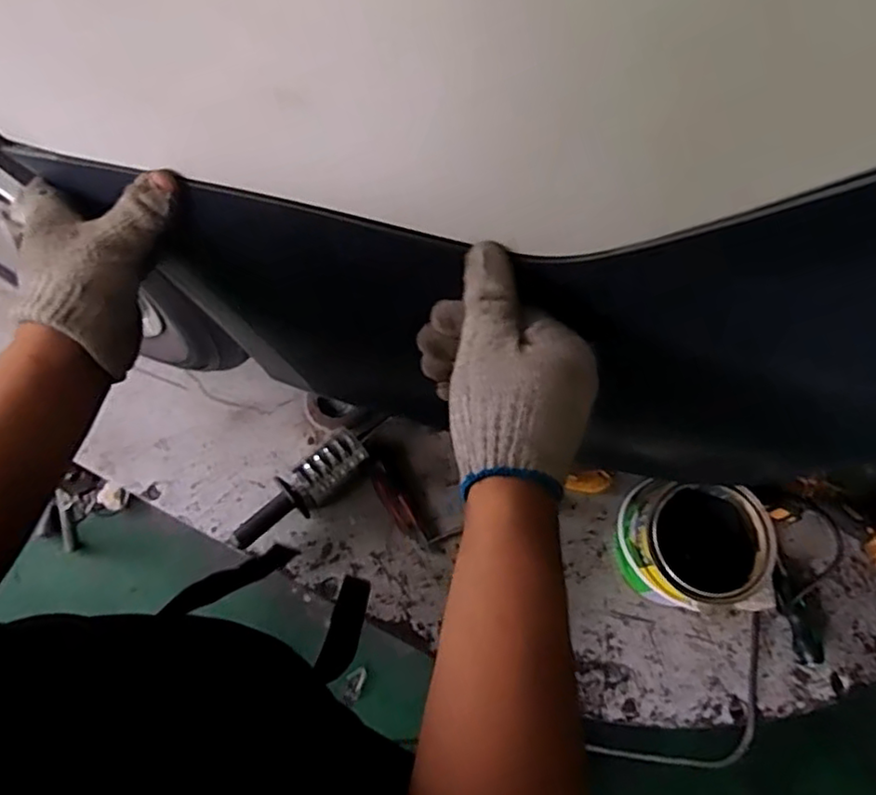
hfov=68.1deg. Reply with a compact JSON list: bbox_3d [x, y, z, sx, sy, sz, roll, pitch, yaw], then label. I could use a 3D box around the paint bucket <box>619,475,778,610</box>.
[{"bbox_3d":[0.327,0.194,0.861,0.172,0.157,0.153,6,71,0],"label":"paint bucket"}]

